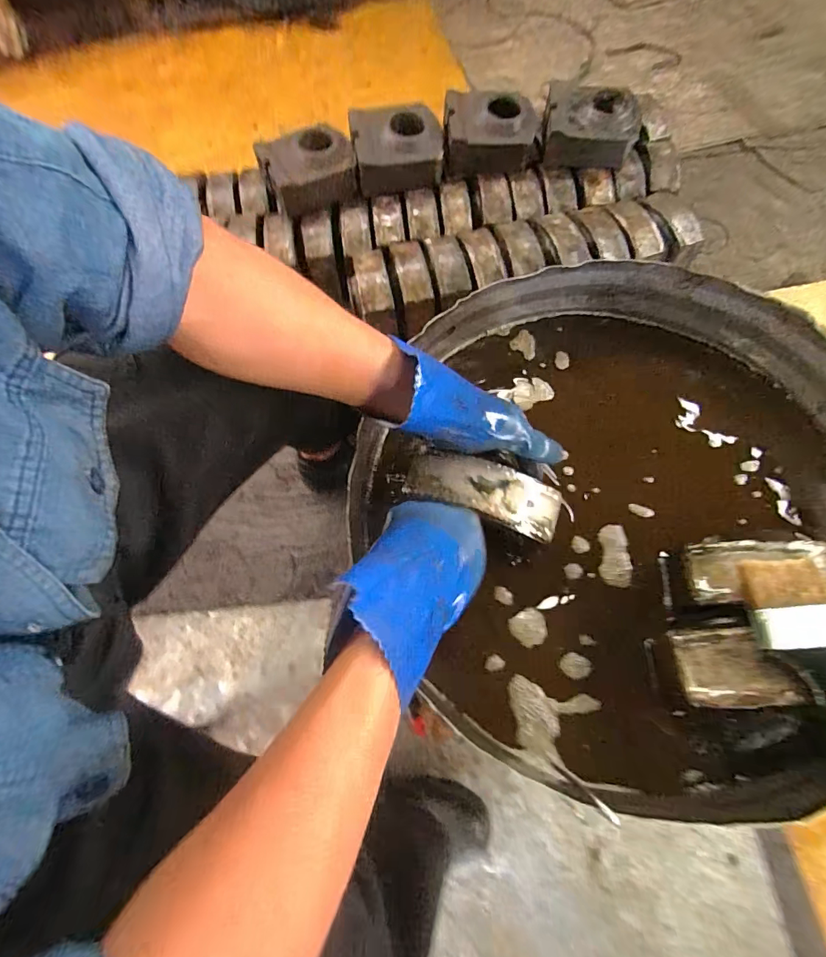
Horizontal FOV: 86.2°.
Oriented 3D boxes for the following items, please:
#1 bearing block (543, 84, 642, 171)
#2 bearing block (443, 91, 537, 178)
[{"bbox_3d":[0.371,-0.732,0.926,0.182,0.071,0.126,5,70,5],"label":"bearing block"},{"bbox_3d":[0.162,-0.740,0.944,0.192,0.093,0.156,1,70,4],"label":"bearing block"}]

